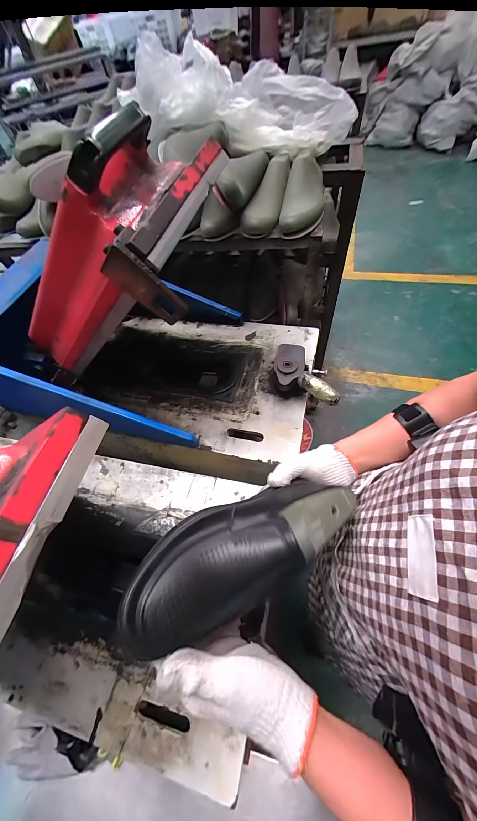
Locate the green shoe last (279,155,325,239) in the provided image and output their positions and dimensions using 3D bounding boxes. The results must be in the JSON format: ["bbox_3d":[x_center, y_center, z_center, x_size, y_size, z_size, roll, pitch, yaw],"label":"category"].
[{"bbox_3d":[0.151,-0.490,0.635,0.091,0.086,0.253,7,61,8],"label":"green shoe last"}]

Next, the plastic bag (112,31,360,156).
[{"bbox_3d":[0.008,-0.714,0.649,0.499,0.143,0.182,1,59,-9],"label":"plastic bag"}]

